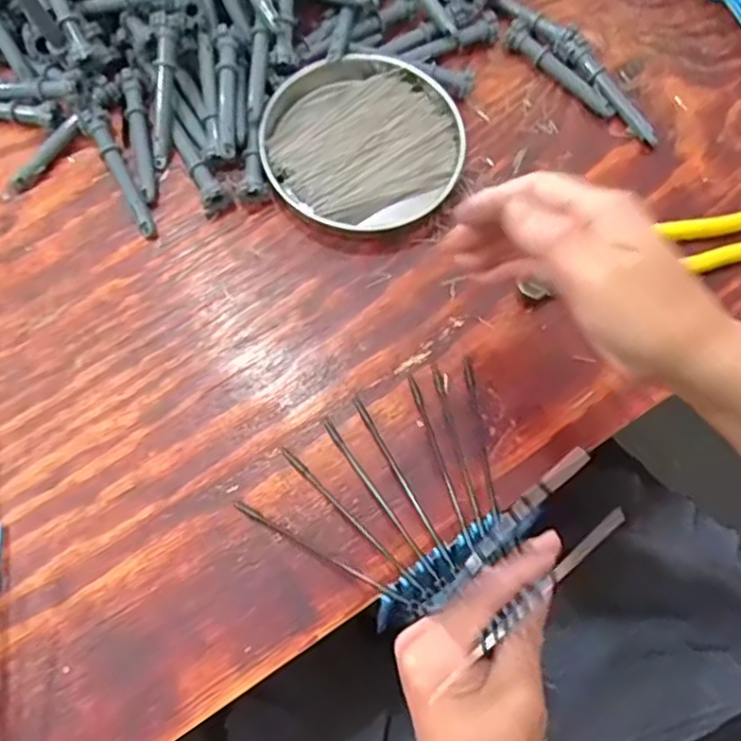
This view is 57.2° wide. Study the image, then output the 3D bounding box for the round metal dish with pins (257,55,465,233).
[{"bbox_3d":[-0.007,-0.156,0.463,0.130,0.022,0.129,1,71,-2],"label":"round metal dish with pins"}]

